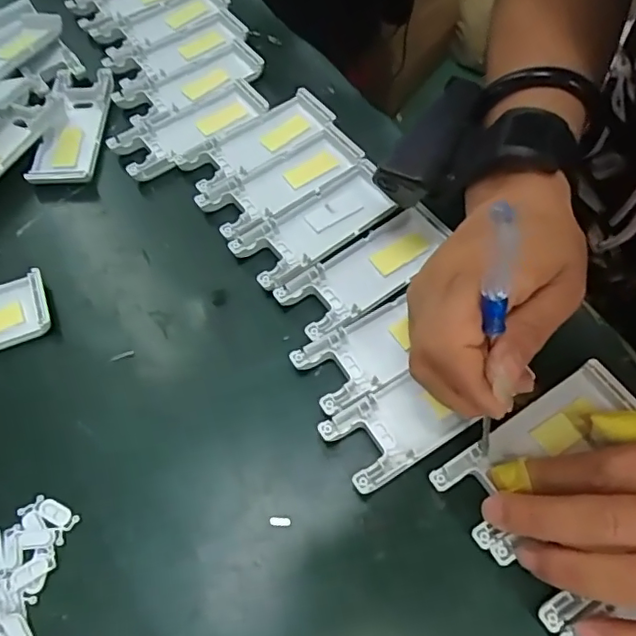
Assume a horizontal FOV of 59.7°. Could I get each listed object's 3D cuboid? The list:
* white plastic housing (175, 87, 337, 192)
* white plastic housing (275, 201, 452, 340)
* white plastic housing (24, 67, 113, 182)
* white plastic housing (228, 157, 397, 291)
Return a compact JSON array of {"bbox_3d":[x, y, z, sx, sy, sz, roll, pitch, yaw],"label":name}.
[{"bbox_3d":[-0.041,-0.118,0.368,0.102,0.011,0.040,-34,64,-17],"label":"white plastic housing"},{"bbox_3d":[0.026,-0.029,0.315,0.100,0.014,0.039,-34,65,-17],"label":"white plastic housing"},{"bbox_3d":[-0.168,-0.132,0.383,0.044,0.016,0.101,-4,60,-1],"label":"white plastic housing"},{"bbox_3d":[0.000,-0.057,0.335,0.102,0.008,0.043,-35,65,-18],"label":"white plastic housing"}]

